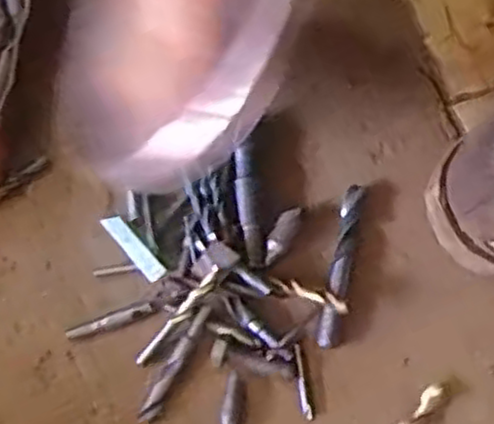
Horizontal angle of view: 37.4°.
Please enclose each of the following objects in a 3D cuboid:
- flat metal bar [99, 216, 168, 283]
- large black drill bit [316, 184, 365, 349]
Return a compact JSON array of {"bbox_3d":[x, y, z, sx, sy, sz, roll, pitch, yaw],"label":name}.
[{"bbox_3d":[-0.074,0.023,0.478,0.014,0.009,0.060,-39,60,-12],"label":"flat metal bar"},{"bbox_3d":[0.061,0.033,0.466,0.014,0.011,0.108,12,71,5],"label":"large black drill bit"}]

